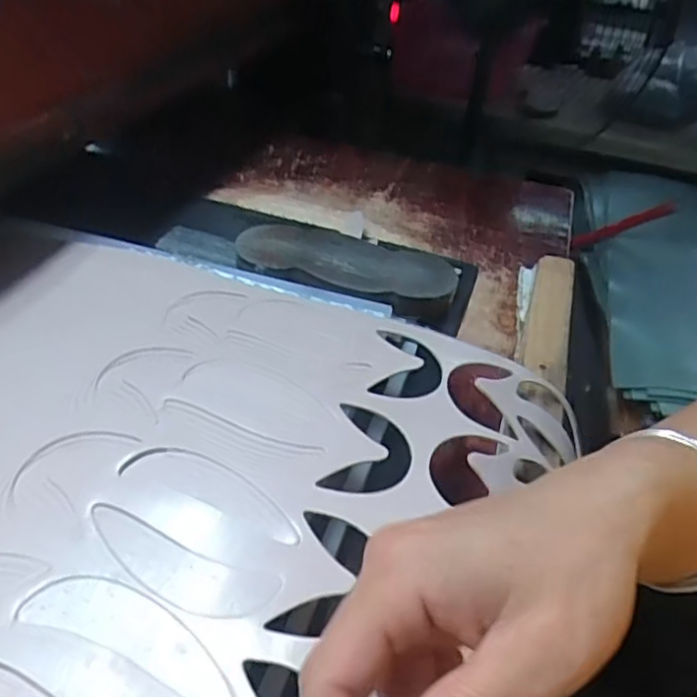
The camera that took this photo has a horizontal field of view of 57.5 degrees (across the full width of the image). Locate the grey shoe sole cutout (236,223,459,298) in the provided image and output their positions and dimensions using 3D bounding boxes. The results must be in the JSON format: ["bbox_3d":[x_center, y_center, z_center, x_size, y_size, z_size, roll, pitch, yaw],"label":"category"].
[{"bbox_3d":[-0.002,-0.079,0.569,0.193,0.010,0.089,11,40,3],"label":"grey shoe sole cutout"}]

